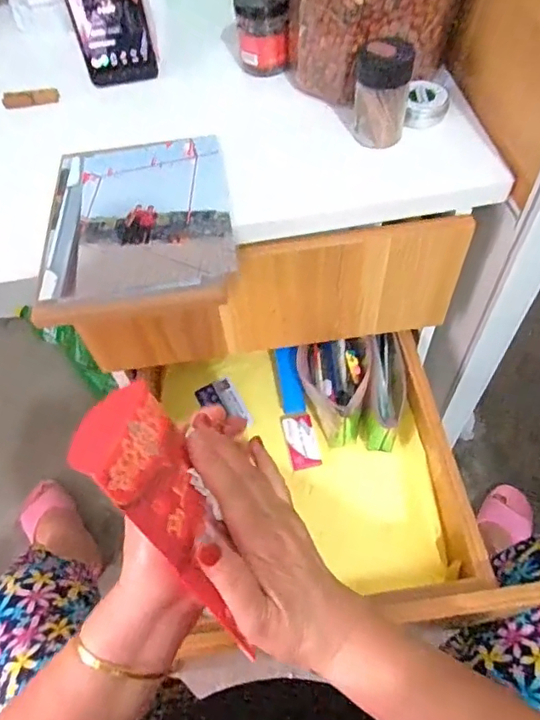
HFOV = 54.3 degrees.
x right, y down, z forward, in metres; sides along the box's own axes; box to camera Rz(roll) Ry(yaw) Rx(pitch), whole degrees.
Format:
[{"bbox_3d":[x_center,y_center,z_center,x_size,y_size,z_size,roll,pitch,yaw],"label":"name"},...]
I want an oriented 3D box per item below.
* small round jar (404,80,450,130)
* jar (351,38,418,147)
[{"bbox_3d":[0.156,-0.252,0.522,0.039,0.028,0.038,8,58,10],"label":"small round jar"},{"bbox_3d":[0.107,-0.258,0.498,0.049,0.090,0.057,10,59,11],"label":"jar"}]

